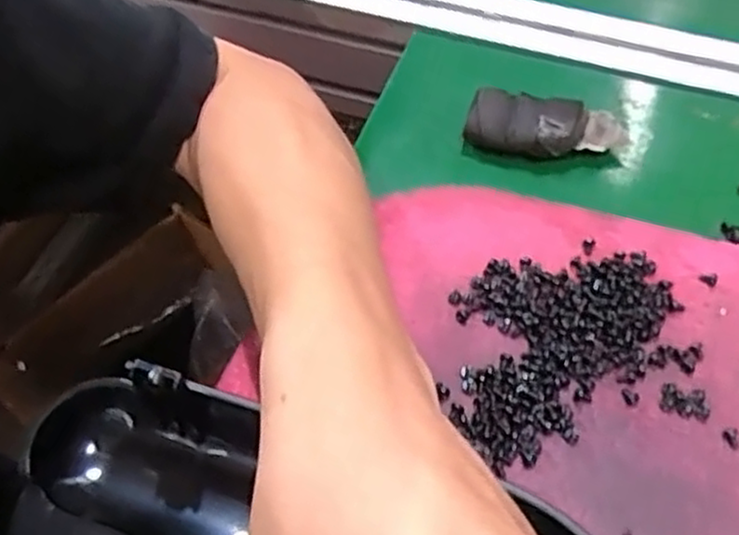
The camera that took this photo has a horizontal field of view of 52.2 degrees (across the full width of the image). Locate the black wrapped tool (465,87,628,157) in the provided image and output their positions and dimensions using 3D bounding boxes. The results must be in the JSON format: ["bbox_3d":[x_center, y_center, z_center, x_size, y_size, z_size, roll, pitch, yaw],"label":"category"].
[{"bbox_3d":[0.082,-0.065,0.350,0.071,0.019,0.027,12,58,8],"label":"black wrapped tool"}]

